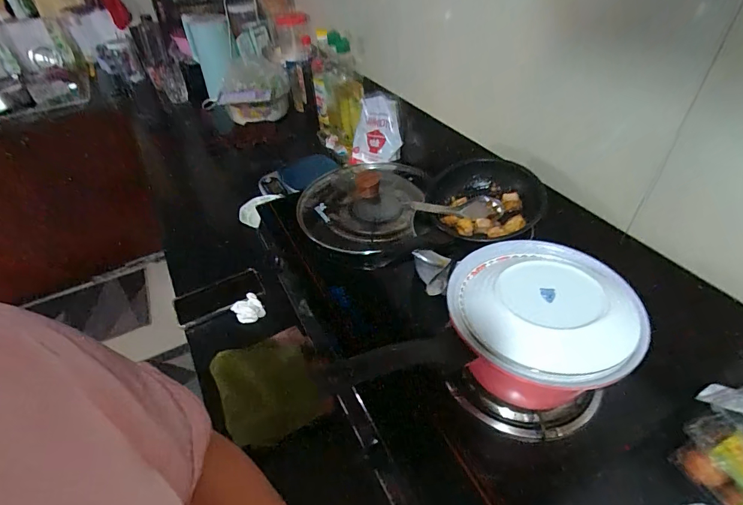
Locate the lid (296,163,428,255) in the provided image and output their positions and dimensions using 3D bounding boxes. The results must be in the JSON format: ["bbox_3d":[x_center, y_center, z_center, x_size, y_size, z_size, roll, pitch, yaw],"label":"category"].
[{"bbox_3d":[-0.024,-0.108,0.824,0.248,0.057,0.312,3,42,7],"label":"lid"}]

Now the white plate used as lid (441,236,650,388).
[{"bbox_3d":[0.188,0.047,0.440,0.190,0.038,0.195,-2,42,2],"label":"white plate used as lid"}]

